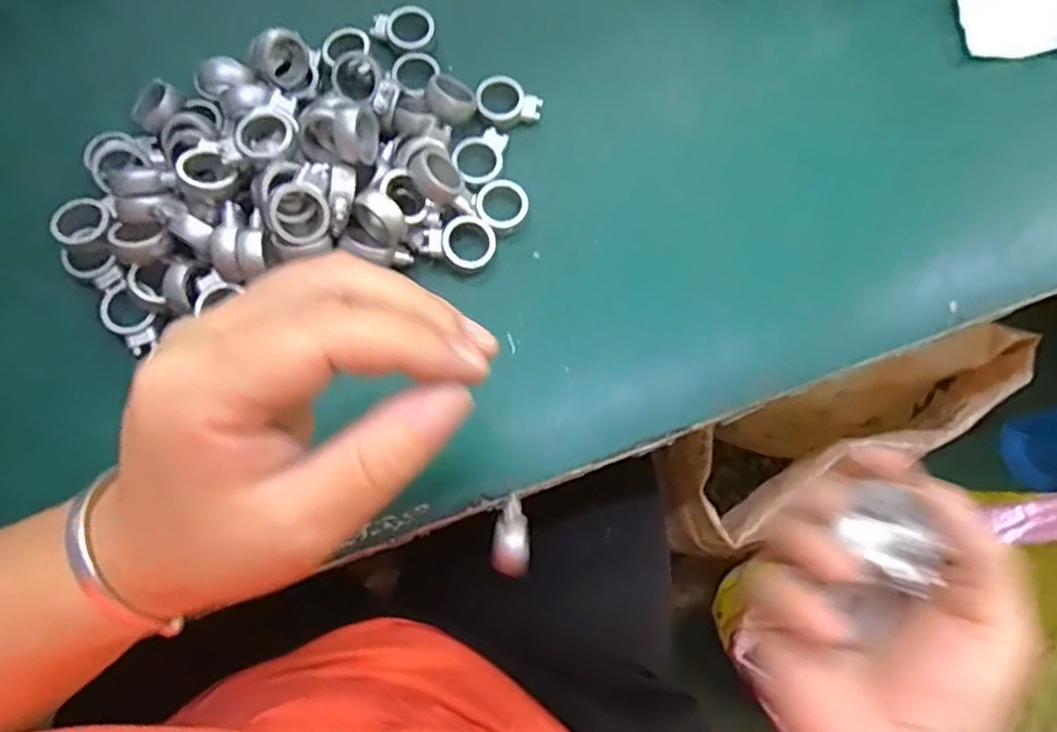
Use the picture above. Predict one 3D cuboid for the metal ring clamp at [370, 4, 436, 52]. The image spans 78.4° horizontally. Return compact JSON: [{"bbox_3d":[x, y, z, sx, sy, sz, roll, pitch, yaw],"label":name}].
[{"bbox_3d":[-0.066,-0.179,0.344,0.032,0.008,0.027,25,77,4],"label":"metal ring clamp"}]

